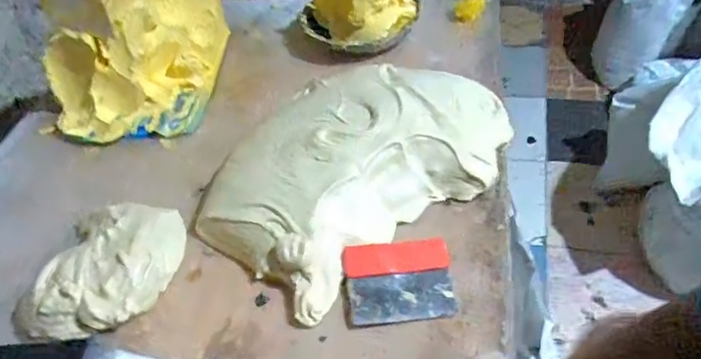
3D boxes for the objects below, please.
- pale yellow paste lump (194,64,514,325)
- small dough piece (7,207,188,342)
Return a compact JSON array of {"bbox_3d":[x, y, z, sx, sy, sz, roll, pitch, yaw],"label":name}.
[{"bbox_3d":[0.005,-0.046,0.871,0.504,0.078,0.365,-33,50,-24],"label":"pale yellow paste lump"},{"bbox_3d":[-0.335,0.118,0.766,0.165,0.050,0.235,9,47,16],"label":"small dough piece"}]

